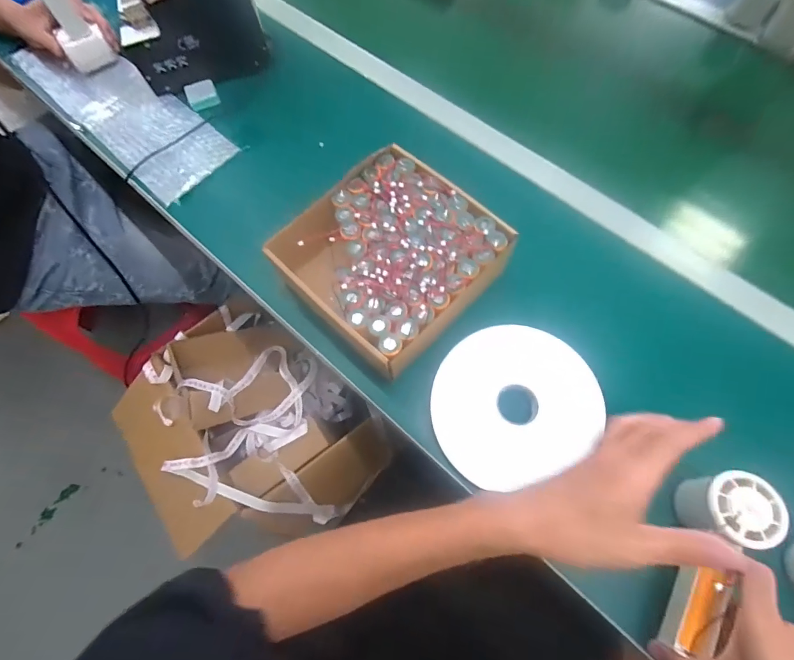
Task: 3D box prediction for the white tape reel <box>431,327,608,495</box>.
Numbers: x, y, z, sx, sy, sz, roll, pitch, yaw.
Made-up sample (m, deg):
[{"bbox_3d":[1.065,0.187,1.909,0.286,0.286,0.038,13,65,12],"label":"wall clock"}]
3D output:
[{"bbox_3d":[0.118,0.068,0.398,0.163,0.018,0.151,-15,69,-4],"label":"white tape reel"}]

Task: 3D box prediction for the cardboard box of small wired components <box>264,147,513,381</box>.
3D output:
[{"bbox_3d":[-0.005,-0.075,0.430,0.196,0.065,0.201,43,75,16],"label":"cardboard box of small wired components"}]

